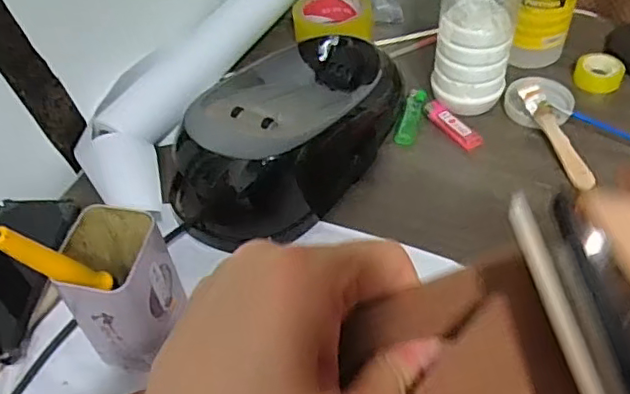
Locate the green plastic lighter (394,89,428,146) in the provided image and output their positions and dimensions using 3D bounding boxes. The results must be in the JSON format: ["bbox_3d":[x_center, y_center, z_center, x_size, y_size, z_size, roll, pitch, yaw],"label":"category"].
[{"bbox_3d":[0.106,-0.089,0.663,0.020,0.013,0.083,12,49,15],"label":"green plastic lighter"}]

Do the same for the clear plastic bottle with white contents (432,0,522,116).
[{"bbox_3d":[0.166,-0.174,0.616,0.076,0.147,0.079,12,50,15],"label":"clear plastic bottle with white contents"}]

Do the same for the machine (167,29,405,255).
[{"bbox_3d":[-0.022,-0.077,0.605,0.156,0.092,0.273,18,51,20],"label":"machine"}]

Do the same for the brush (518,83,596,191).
[{"bbox_3d":[0.245,-0.064,0.616,0.024,0.009,0.133,-22,59,8],"label":"brush"}]

